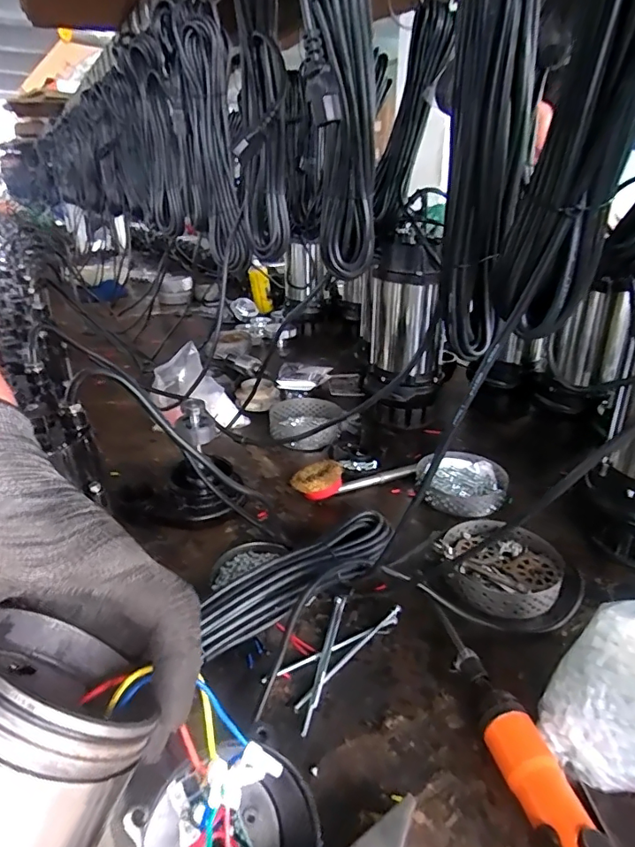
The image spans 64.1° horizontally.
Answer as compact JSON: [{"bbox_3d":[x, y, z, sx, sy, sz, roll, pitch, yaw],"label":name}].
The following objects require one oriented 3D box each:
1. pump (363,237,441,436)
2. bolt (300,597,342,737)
[{"bbox_3d":[0.159,-0.159,0.928,0.154,0.312,0.111,3,25,8],"label":"pump"},{"bbox_3d":[0.004,0.227,0.490,0.010,0.012,0.153,5,27,13],"label":"bolt"}]

